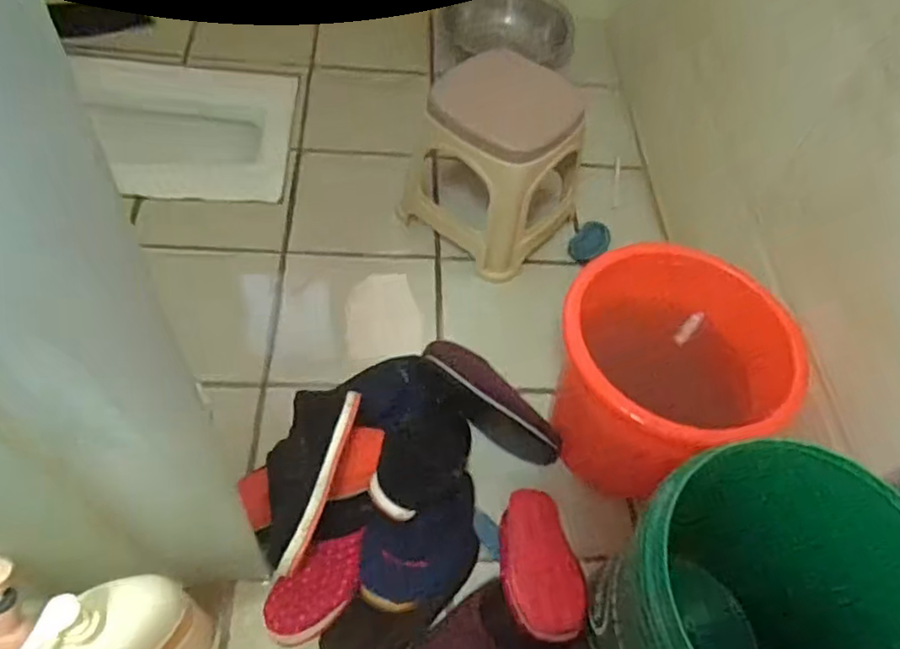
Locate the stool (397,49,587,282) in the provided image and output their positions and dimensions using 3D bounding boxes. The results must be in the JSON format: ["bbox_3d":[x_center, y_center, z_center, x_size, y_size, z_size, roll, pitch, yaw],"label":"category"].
[{"bbox_3d":[0.088,-0.304,1.228,0.266,0.306,0.256,40,60,18],"label":"stool"}]

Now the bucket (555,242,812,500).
[{"bbox_3d":[0.297,0.077,0.950,0.315,0.234,0.285,37,59,16],"label":"bucket"}]

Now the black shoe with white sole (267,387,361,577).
[{"bbox_3d":[-0.197,0.191,0.853,0.098,0.069,0.255,12,56,1],"label":"black shoe with white sole"}]

